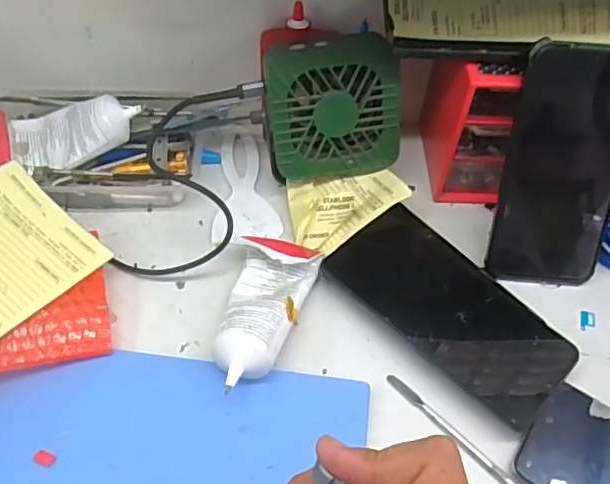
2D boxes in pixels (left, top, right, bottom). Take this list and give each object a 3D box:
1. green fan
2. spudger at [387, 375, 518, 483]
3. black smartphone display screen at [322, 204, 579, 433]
[{"bbox_3d":[0.019,-0.104,0.441,0.096,0.101,0.046,-9,31,-3],"label":"green fan"},{"bbox_3d":[0.114,0.137,0.337,0.007,0.009,0.166,-37,64,-28],"label":"spudger"},{"bbox_3d":[0.102,0.041,0.396,0.089,0.011,0.166,-36,61,-26],"label":"black smartphone display screen"}]

